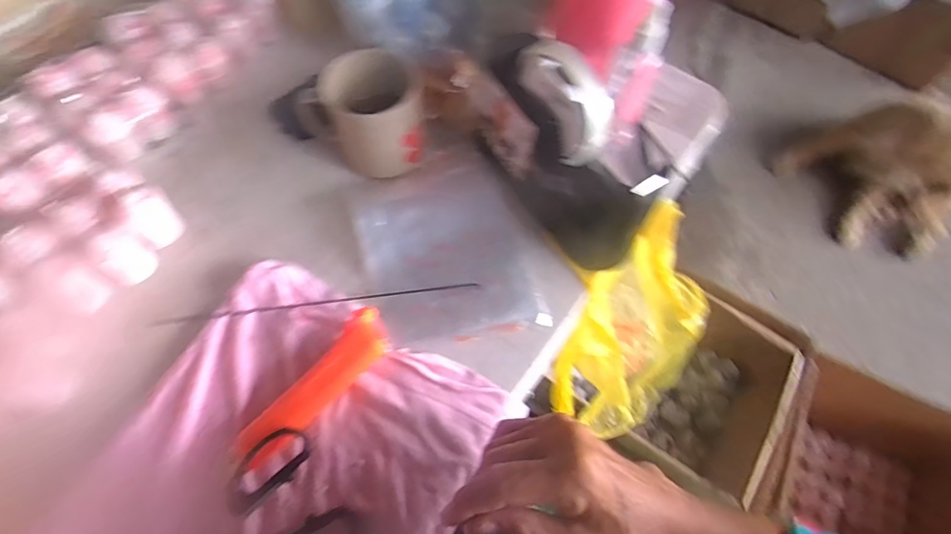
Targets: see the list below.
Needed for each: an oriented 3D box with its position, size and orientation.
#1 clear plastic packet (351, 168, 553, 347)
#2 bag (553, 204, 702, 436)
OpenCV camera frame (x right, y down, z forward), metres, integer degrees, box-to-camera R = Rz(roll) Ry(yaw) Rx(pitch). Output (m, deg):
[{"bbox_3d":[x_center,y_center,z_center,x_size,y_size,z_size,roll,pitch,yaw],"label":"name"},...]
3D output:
[{"bbox_3d":[-0.025,-0.009,0.386,0.125,0.017,0.147,-17,65,-9],"label":"clear plastic packet"},{"bbox_3d":[0.132,0.066,0.413,0.130,0.166,0.139,3,63,1],"label":"bag"}]

